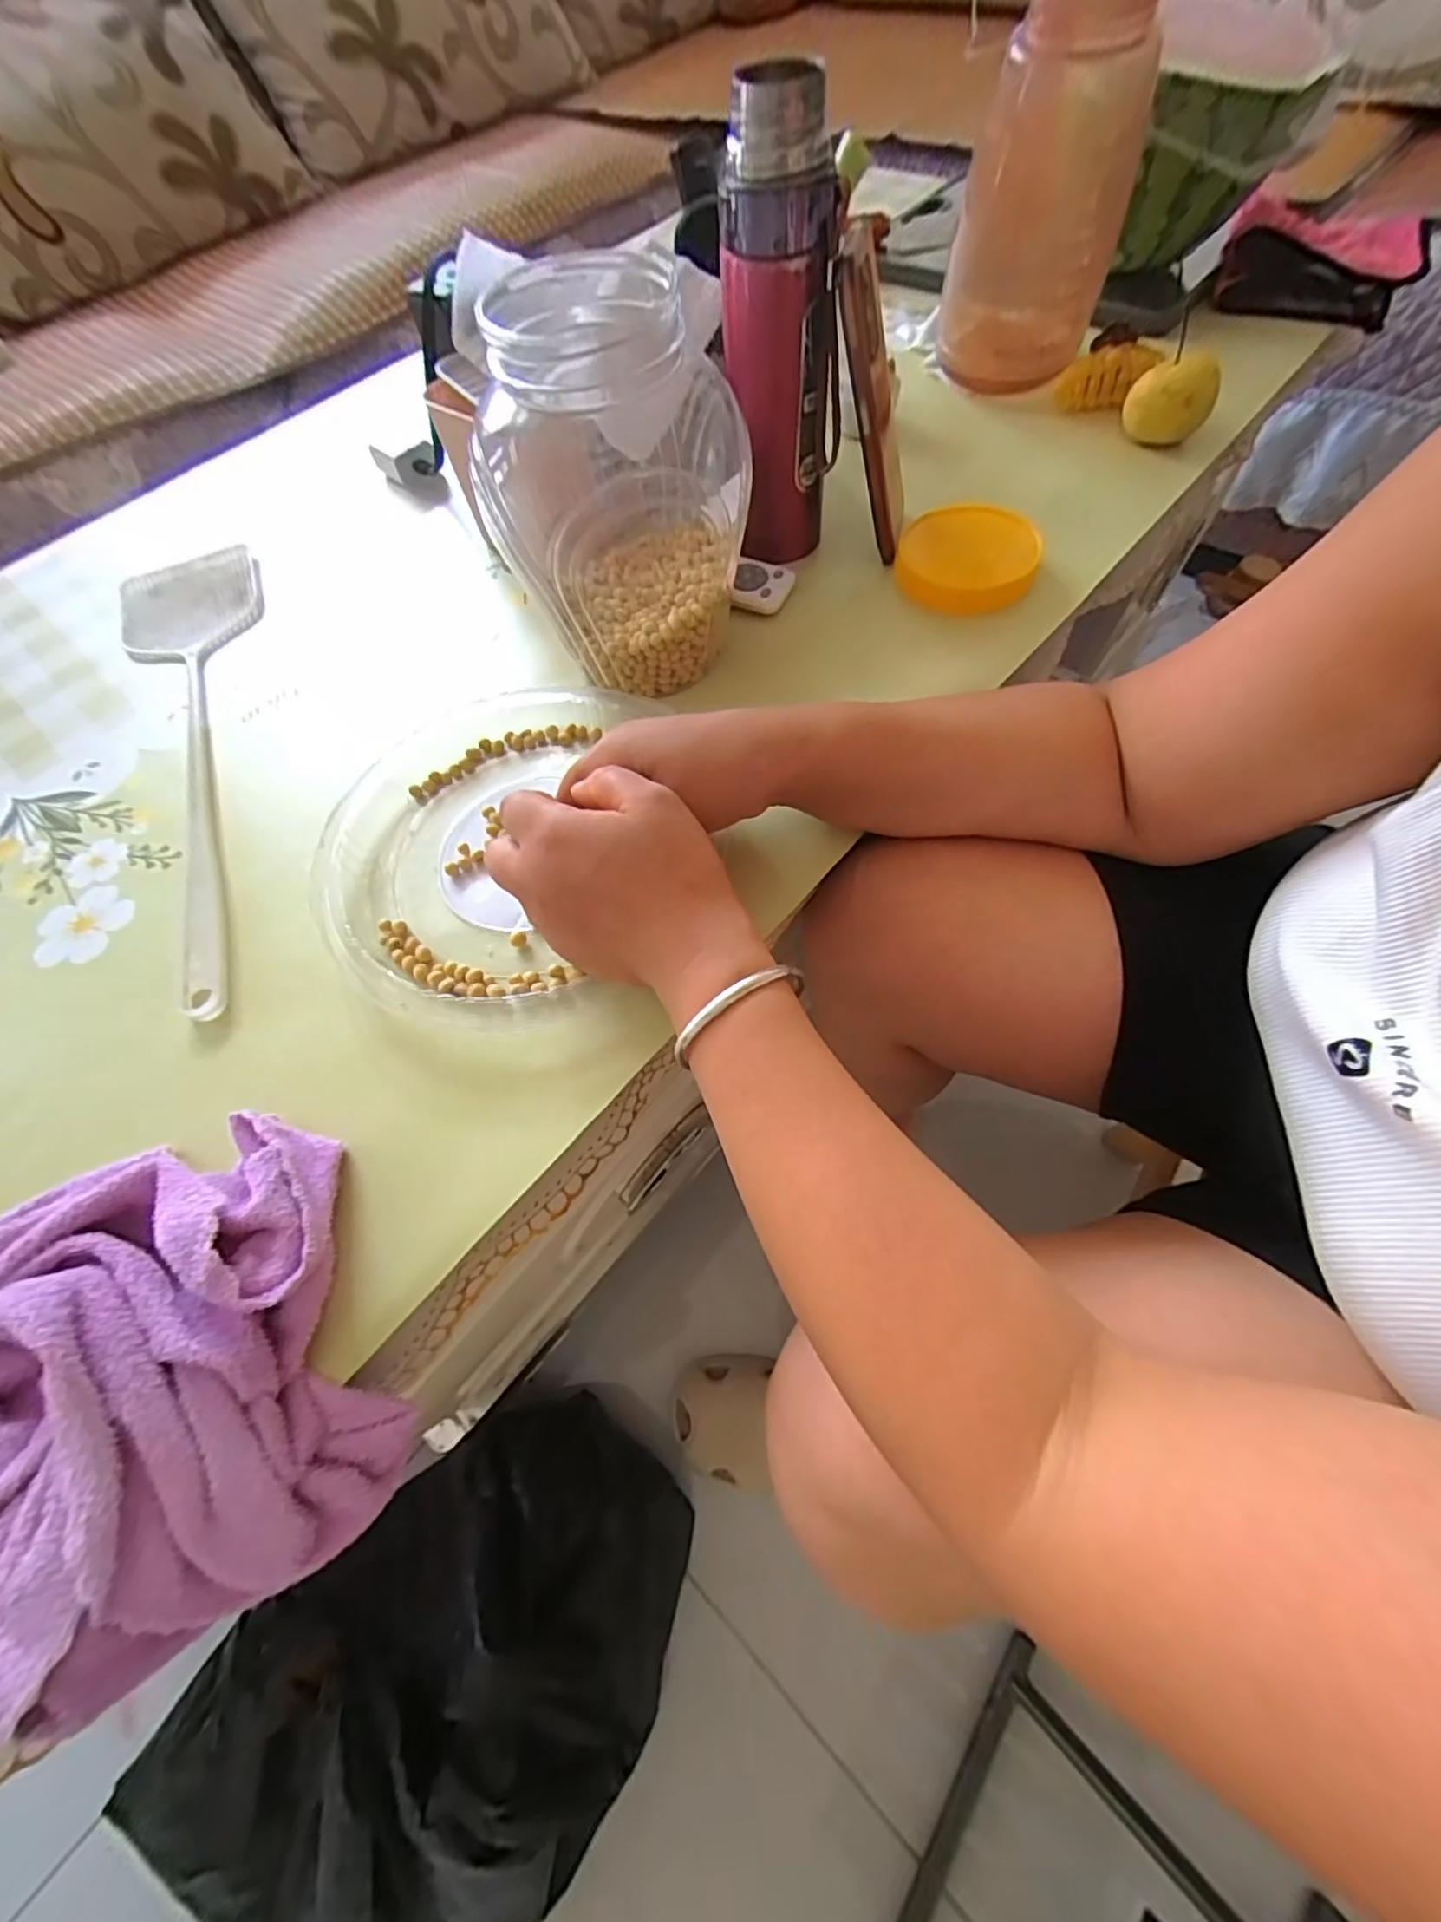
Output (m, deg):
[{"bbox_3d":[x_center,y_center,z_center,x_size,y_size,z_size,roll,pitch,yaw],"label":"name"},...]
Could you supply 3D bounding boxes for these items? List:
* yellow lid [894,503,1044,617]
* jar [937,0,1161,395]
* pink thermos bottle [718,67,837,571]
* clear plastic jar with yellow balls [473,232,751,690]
[{"bbox_3d":[0.175,-0.291,0.450,0.095,0.018,0.094,5,63,6],"label":"yellow lid"},{"bbox_3d":[0.255,-0.601,0.501,0.119,0.196,0.129,12,64,10],"label":"jar"},{"bbox_3d":[0.039,-0.379,0.405,0.069,0.233,0.058,-2,63,3],"label":"pink thermos bottle"},{"bbox_3d":[-0.061,-0.275,0.384,0.142,0.186,0.155,-2,63,3],"label":"clear plastic jar with yellow balls"}]

